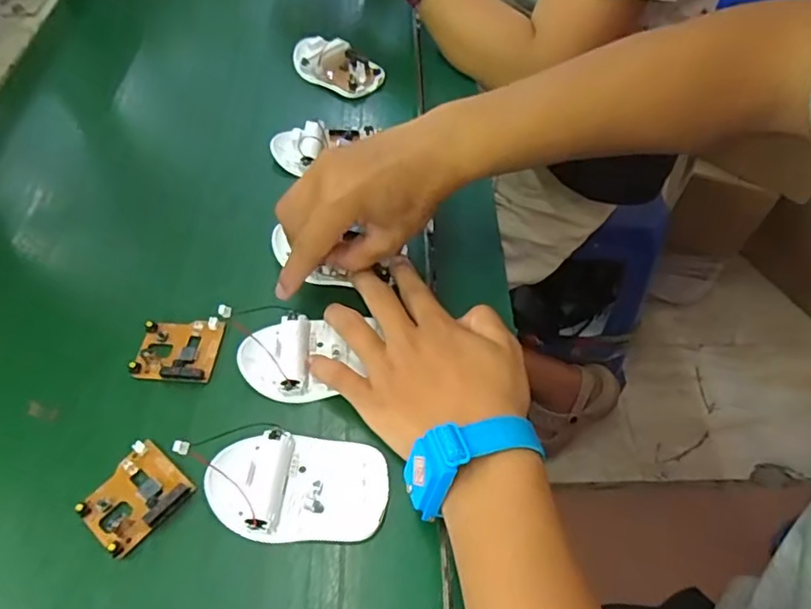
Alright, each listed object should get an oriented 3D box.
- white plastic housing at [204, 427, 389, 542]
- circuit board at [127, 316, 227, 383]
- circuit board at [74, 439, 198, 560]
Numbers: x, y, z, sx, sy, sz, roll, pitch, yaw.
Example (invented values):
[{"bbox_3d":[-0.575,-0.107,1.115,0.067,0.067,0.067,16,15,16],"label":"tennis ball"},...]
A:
[{"bbox_3d":[-0.059,0.098,0.313,0.094,0.015,0.055,0,55,0],"label":"white plastic housing"},{"bbox_3d":[-0.147,0.028,0.367,0.050,0.008,0.046,4,55,3],"label":"circuit board"},{"bbox_3d":[-0.149,0.105,0.314,0.045,0.007,0.049,34,62,22],"label":"circuit board"}]

